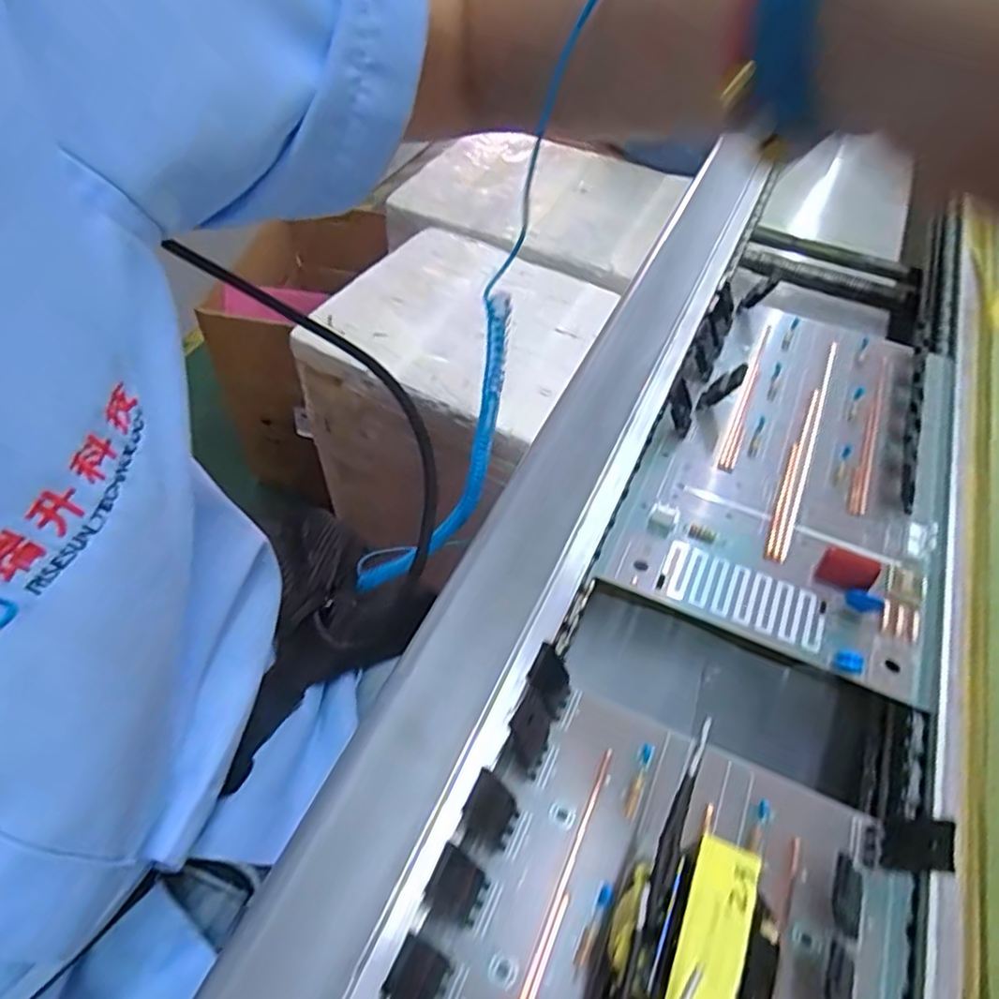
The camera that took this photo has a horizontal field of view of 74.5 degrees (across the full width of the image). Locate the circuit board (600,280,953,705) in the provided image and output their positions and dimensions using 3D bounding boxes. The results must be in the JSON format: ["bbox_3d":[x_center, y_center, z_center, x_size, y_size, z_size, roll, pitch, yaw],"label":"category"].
[{"bbox_3d":[0.145,-0.027,0.319,0.126,0.025,0.219,20,53,13],"label":"circuit board"}]

